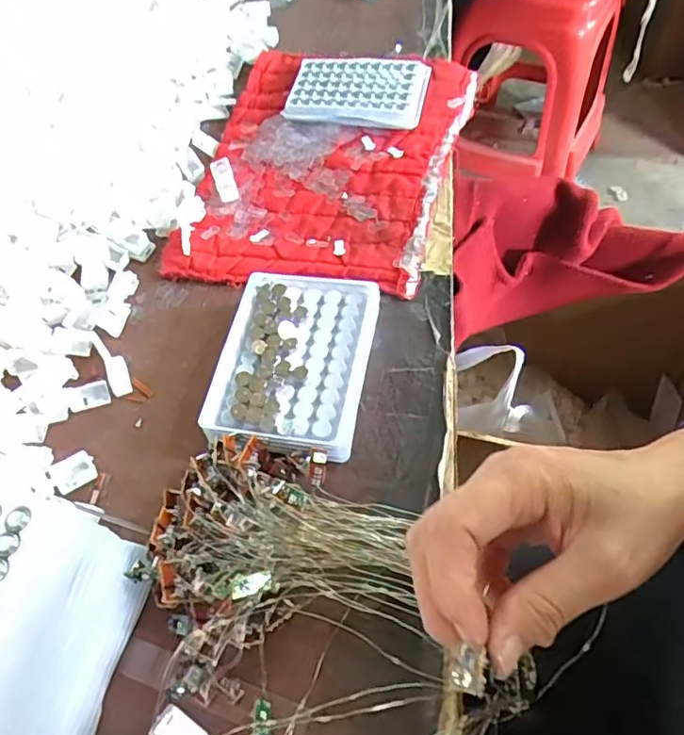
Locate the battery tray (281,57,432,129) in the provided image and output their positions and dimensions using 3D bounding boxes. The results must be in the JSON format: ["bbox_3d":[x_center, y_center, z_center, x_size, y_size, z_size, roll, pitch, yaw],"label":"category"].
[{"bbox_3d":[0.015,-0.276,0.572,0.132,0.015,0.098,6,60,9],"label":"battery tray"}]

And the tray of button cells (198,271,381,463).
[{"bbox_3d":[-0.033,-0.005,0.407,0.101,0.029,0.132,7,60,9],"label":"tray of button cells"}]

